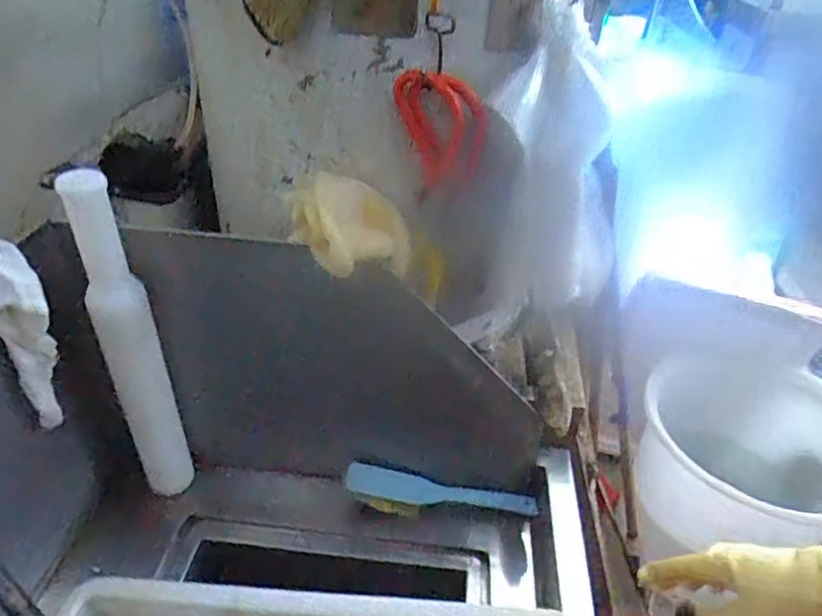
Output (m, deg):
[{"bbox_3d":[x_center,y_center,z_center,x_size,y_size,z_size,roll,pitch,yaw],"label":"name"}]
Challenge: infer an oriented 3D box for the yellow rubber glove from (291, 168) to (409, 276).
[{"bbox_3d":[-0.053,-0.075,0.529,0.107,0.075,0.078,-1,36,-5],"label":"yellow rubber glove"}]

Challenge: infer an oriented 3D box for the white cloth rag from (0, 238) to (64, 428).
[{"bbox_3d":[-0.337,0.026,0.505,0.056,0.175,0.046,-23,44,-31],"label":"white cloth rag"}]

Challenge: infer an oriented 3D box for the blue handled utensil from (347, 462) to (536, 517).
[{"bbox_3d":[0.036,0.221,0.686,0.221,0.040,0.045,6,37,5],"label":"blue handled utensil"}]

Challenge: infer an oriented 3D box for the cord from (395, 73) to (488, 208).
[{"bbox_3d":[0.032,-0.162,0.549,0.077,0.167,0.010,-8,64,6],"label":"cord"}]

